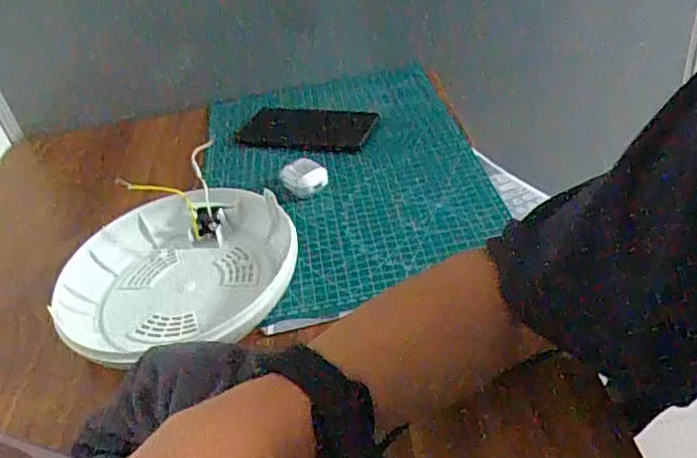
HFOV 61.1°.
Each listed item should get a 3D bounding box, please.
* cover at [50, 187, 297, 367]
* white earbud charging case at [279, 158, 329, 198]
[{"bbox_3d":[-0.145,0.036,0.507,0.199,0.036,0.202,-15,37,-6],"label":"cover"},{"bbox_3d":[-0.045,-0.053,0.608,0.045,0.023,0.041,-16,37,-7],"label":"white earbud charging case"}]

